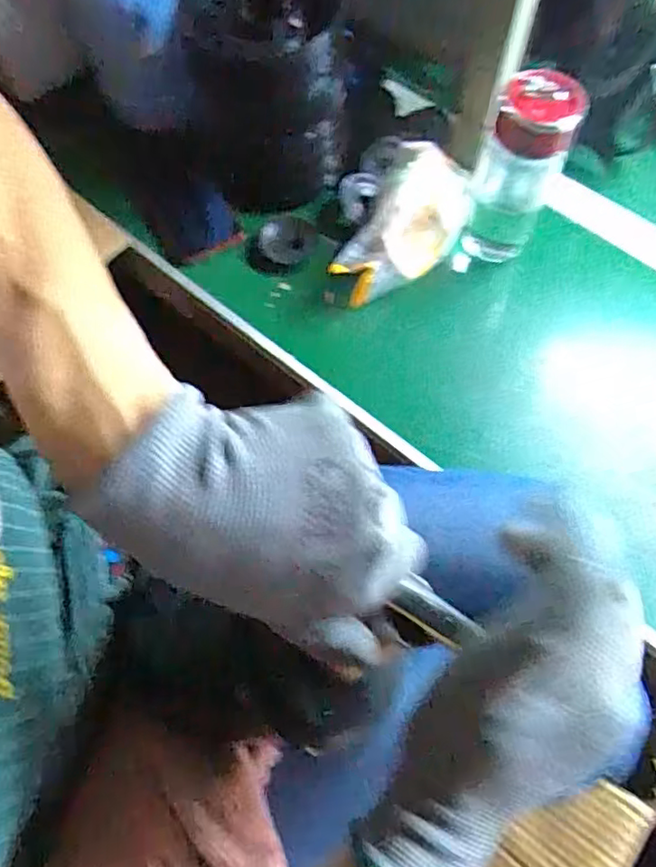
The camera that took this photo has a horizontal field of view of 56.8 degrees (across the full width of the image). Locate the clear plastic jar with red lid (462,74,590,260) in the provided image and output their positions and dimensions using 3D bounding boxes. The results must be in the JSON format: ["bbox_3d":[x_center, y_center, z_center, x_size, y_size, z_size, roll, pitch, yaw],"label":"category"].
[{"bbox_3d":[0.178,-0.245,0.578,0.071,0.183,0.066,16,67,7],"label":"clear plastic jar with red lid"}]

